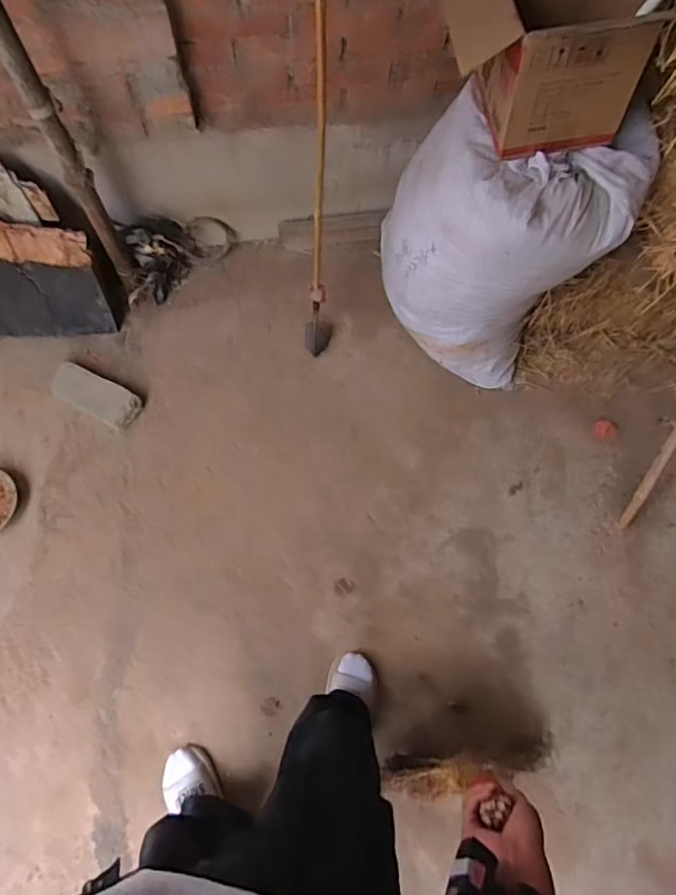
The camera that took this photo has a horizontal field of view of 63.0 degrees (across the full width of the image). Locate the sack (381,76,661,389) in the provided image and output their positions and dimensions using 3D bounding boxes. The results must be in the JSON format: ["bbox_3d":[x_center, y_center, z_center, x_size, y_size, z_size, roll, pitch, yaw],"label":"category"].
[{"bbox_3d":[0.380,-0.494,1.376,0.475,0.615,0.376,41,76,9],"label":"sack"}]

